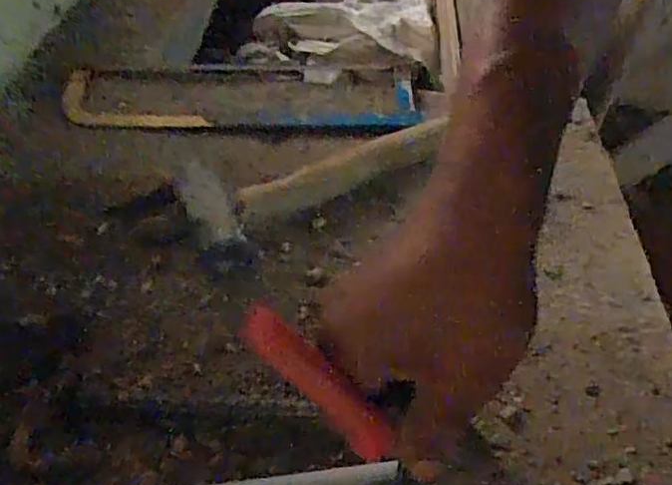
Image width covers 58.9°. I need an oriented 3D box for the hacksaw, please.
[{"bbox_3d":[-0.094,-0.150,0.598,0.350,0.018,0.090,1,49,-2],"label":"hacksaw"}]

